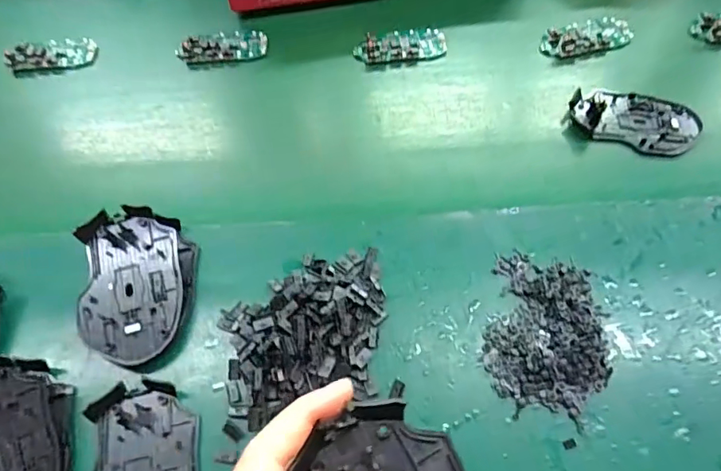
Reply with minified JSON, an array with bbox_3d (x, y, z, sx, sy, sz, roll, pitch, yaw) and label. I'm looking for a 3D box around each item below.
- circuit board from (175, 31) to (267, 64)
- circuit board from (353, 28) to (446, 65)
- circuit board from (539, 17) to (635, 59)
[{"bbox_3d":[-0.152,-0.209,0.528,0.095,0.013,0.043,-10,61,-5],"label":"circuit board"},{"bbox_3d":[0.044,-0.206,0.519,0.098,0.014,0.044,-10,61,-5],"label":"circuit board"},{"bbox_3d":[0.244,-0.214,0.514,0.096,0.017,0.049,-18,62,-10],"label":"circuit board"}]

